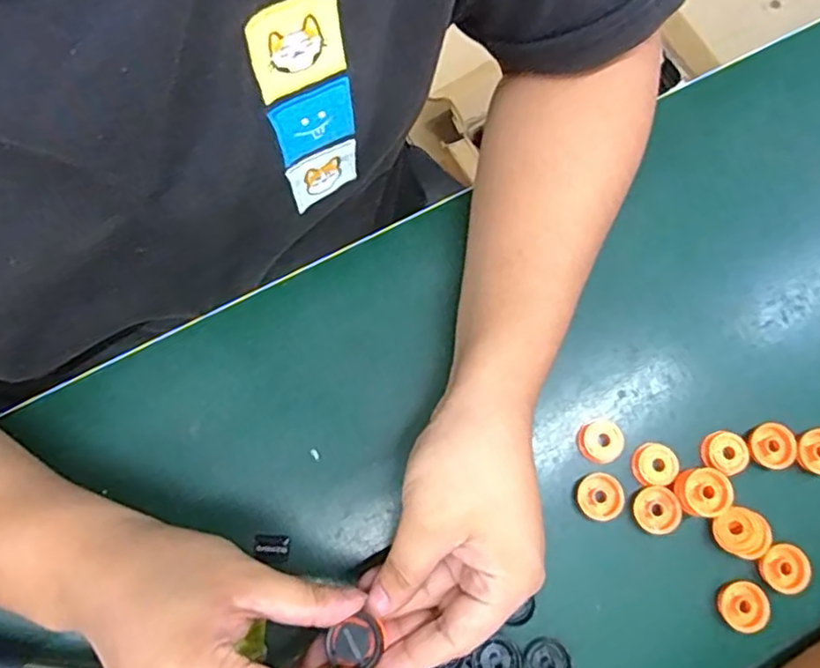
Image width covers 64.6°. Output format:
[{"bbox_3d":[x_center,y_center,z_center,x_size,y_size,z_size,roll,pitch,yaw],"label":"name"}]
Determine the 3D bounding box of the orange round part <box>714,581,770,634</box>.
[{"bbox_3d":[0.186,0.152,0.362,0.025,0.007,0.026,0,74,1],"label":"orange round part"}]

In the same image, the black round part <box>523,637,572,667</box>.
[{"bbox_3d":[0.075,0.181,0.357,0.024,0.004,0.026,0,74,1],"label":"black round part"}]

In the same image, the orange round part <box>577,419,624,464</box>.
[{"bbox_3d":[0.111,0.063,0.379,0.024,0.006,0.025,0,74,1],"label":"orange round part"}]

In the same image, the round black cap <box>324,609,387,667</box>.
[{"bbox_3d":[-0.026,0.141,0.293,0.025,0.005,0.021,-23,75,-6],"label":"round black cap"}]

